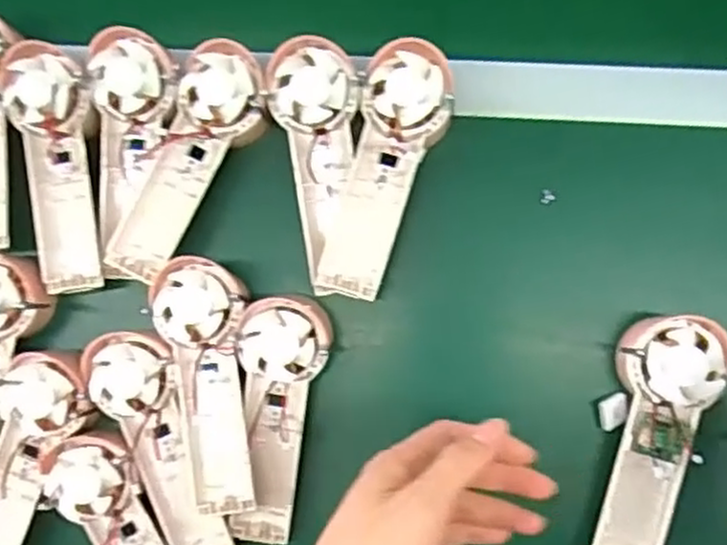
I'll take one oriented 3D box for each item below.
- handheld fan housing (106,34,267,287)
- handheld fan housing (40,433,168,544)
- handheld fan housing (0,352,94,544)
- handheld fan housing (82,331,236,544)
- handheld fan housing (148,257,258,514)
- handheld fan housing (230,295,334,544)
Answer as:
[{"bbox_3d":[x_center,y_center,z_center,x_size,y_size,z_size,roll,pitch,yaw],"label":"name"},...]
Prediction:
[{"bbox_3d":[-0.122,-0.076,0.526,0.062,0.023,0.171,25,89,6],"label":"handheld fan housing"},{"bbox_3d":[-0.162,0.193,0.515,0.053,0.023,0.175,-26,85,3],"label":"handheld fan housing"},{"bbox_3d":[-0.246,0.139,0.530,0.059,0.026,0.168,25,89,6],"label":"handheld fan housing"},{"bbox_3d":[-0.136,0.122,0.523,0.057,0.026,0.174,-25,85,3],"label":"handheld fan housing"},{"bbox_3d":[-0.108,0.077,0.516,0.059,0.017,0.171,-7,86,4],"label":"handheld fan housing"},{"bbox_3d":[-0.057,0.104,0.518,0.063,0.042,0.172,3,87,5],"label":"handheld fan housing"}]

